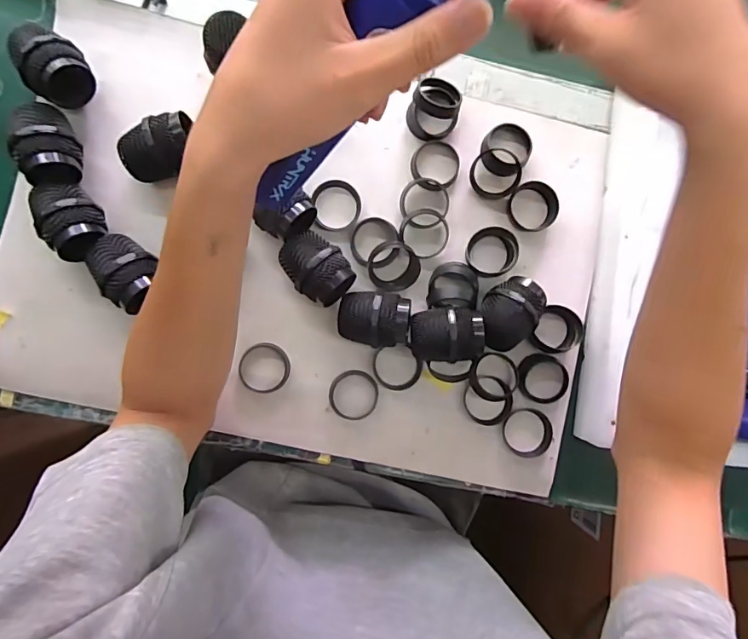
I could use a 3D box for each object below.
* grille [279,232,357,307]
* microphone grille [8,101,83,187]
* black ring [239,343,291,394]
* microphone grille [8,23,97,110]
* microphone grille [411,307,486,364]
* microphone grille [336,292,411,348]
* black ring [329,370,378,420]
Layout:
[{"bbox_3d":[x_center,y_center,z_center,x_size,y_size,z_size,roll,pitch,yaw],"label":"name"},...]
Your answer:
[{"bbox_3d":[-0.047,-0.043,0.398,0.046,0.044,0.061,-36,93,-3],"label":"grille"},{"bbox_3d":[-0.259,-0.139,0.381,0.043,0.050,0.065,-12,91,-4],"label":"microphone grille"},{"bbox_3d":[-0.095,0.043,0.418,0.043,0.012,0.043,0,89,-5],"label":"black ring"},{"bbox_3d":[-0.258,-0.203,0.381,0.047,0.046,0.062,-44,93,-3],"label":"microphone grille"},{"bbox_3d":[0.059,0.013,0.402,0.058,0.047,0.044,-4,89,-5],"label":"microphone grille"},{"bbox_3d":[0.000,-0.001,0.402,0.060,0.046,0.045,8,90,-4],"label":"microphone grille"},{"bbox_3d":[-0.018,0.067,0.421,0.042,0.005,0.044,0,89,-5],"label":"black ring"}]

